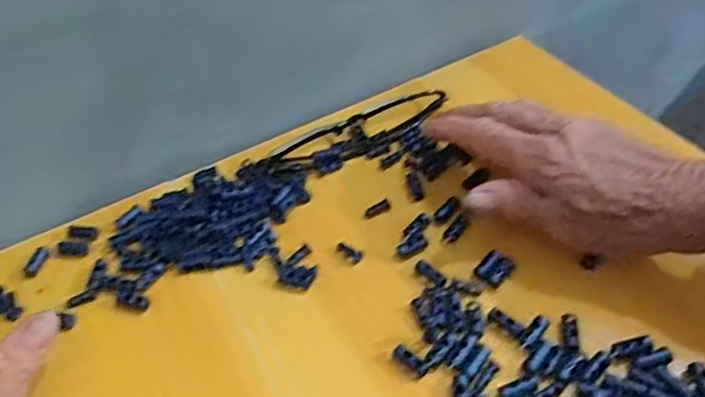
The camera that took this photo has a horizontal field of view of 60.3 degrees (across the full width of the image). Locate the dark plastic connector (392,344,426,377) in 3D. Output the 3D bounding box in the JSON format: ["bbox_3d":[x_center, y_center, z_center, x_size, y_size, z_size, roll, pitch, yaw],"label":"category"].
[{"bbox_3d":[0.028,0.080,0.295,0.018,0.007,0.007,32,57,31],"label":"dark plastic connector"}]

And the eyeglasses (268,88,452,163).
[{"bbox_3d":[0.007,-0.047,0.415,0.128,0.010,0.035,-25,48,-17],"label":"eyeglasses"}]

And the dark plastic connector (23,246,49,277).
[{"bbox_3d":[-0.187,0.037,0.358,0.008,0.005,0.019,8,47,14],"label":"dark plastic connector"}]

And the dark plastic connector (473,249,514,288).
[{"bbox_3d":[0.076,0.037,0.328,0.015,0.004,0.019,32,56,31],"label":"dark plastic connector"}]

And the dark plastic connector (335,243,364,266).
[{"bbox_3d":[-0.002,0.030,0.347,0.009,0.004,0.017,-33,51,-24],"label":"dark plastic connector"}]

